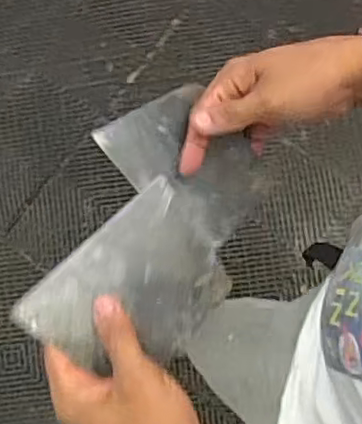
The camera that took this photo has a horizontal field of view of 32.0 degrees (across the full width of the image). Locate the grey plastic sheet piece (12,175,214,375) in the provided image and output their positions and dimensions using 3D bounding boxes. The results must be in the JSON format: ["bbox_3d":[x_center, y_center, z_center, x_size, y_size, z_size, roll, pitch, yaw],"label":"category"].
[{"bbox_3d":[-0.031,0.053,0.447,0.095,0.009,0.144,46,61,0],"label":"grey plastic sheet piece"}]

